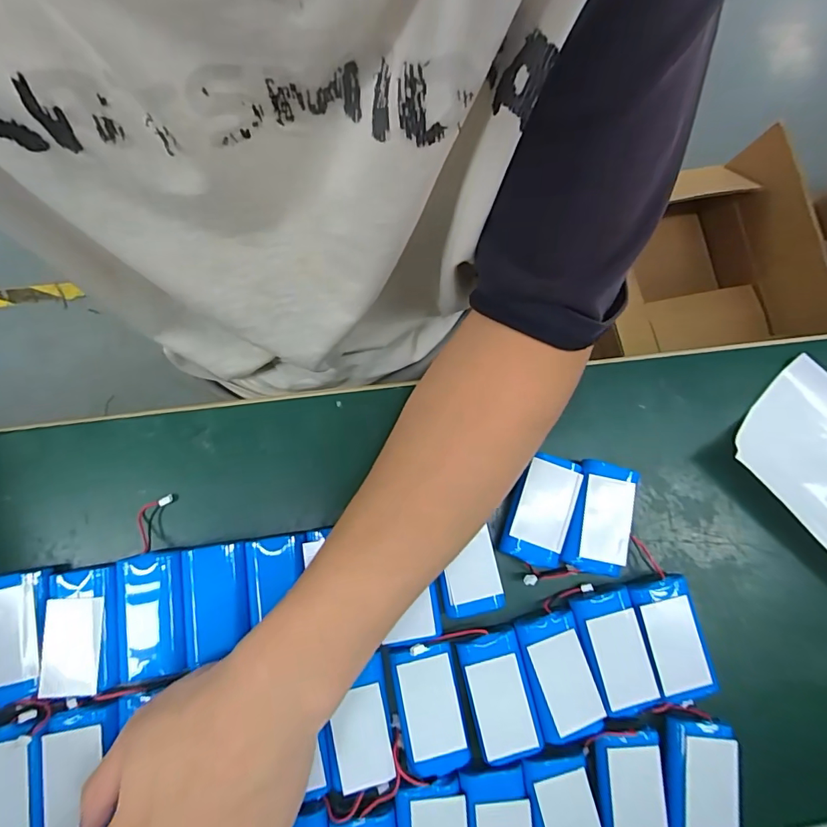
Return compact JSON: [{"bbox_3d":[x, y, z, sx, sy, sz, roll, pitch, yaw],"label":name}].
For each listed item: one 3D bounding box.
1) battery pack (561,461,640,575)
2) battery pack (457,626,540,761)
[{"bbox_3d":[0.116,0.065,0.300,0.036,0.016,0.066,18,81,-1],"label":"battery pack"},{"bbox_3d":[0.049,0.164,0.276,0.035,0.011,0.068,-13,83,-5],"label":"battery pack"}]

